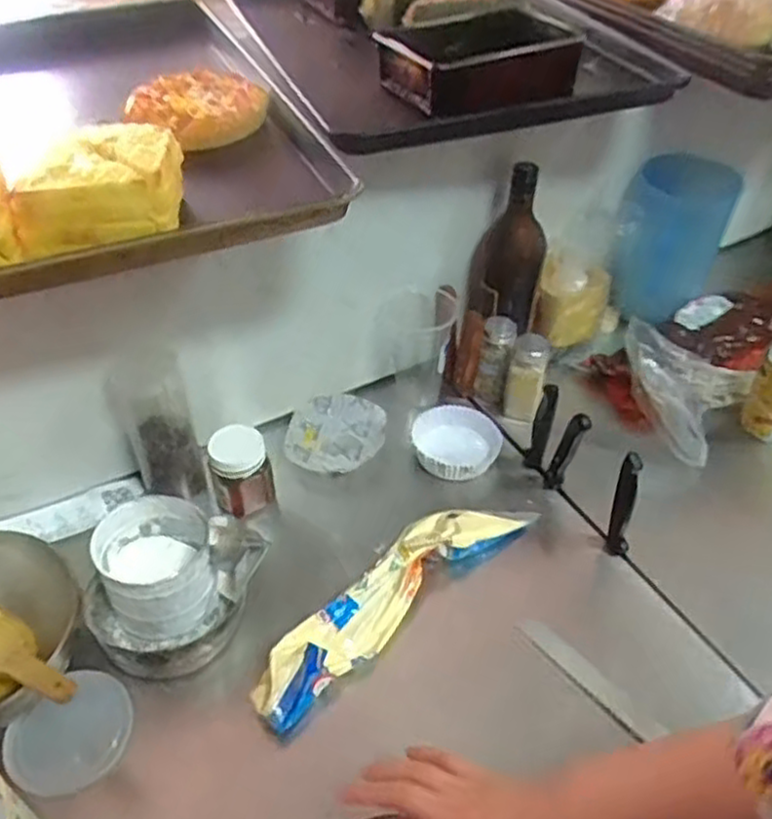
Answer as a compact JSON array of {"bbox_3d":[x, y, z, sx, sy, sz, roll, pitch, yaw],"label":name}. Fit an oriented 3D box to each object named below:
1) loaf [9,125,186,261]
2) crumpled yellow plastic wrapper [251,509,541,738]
[{"bbox_3d":[-0.238,-0.184,0.625,0.136,0.069,0.098,-10,44,-11],"label":"loaf"},{"bbox_3d":[0.008,0.188,0.796,0.355,0.035,0.081,-32,52,-29],"label":"crumpled yellow plastic wrapper"}]

